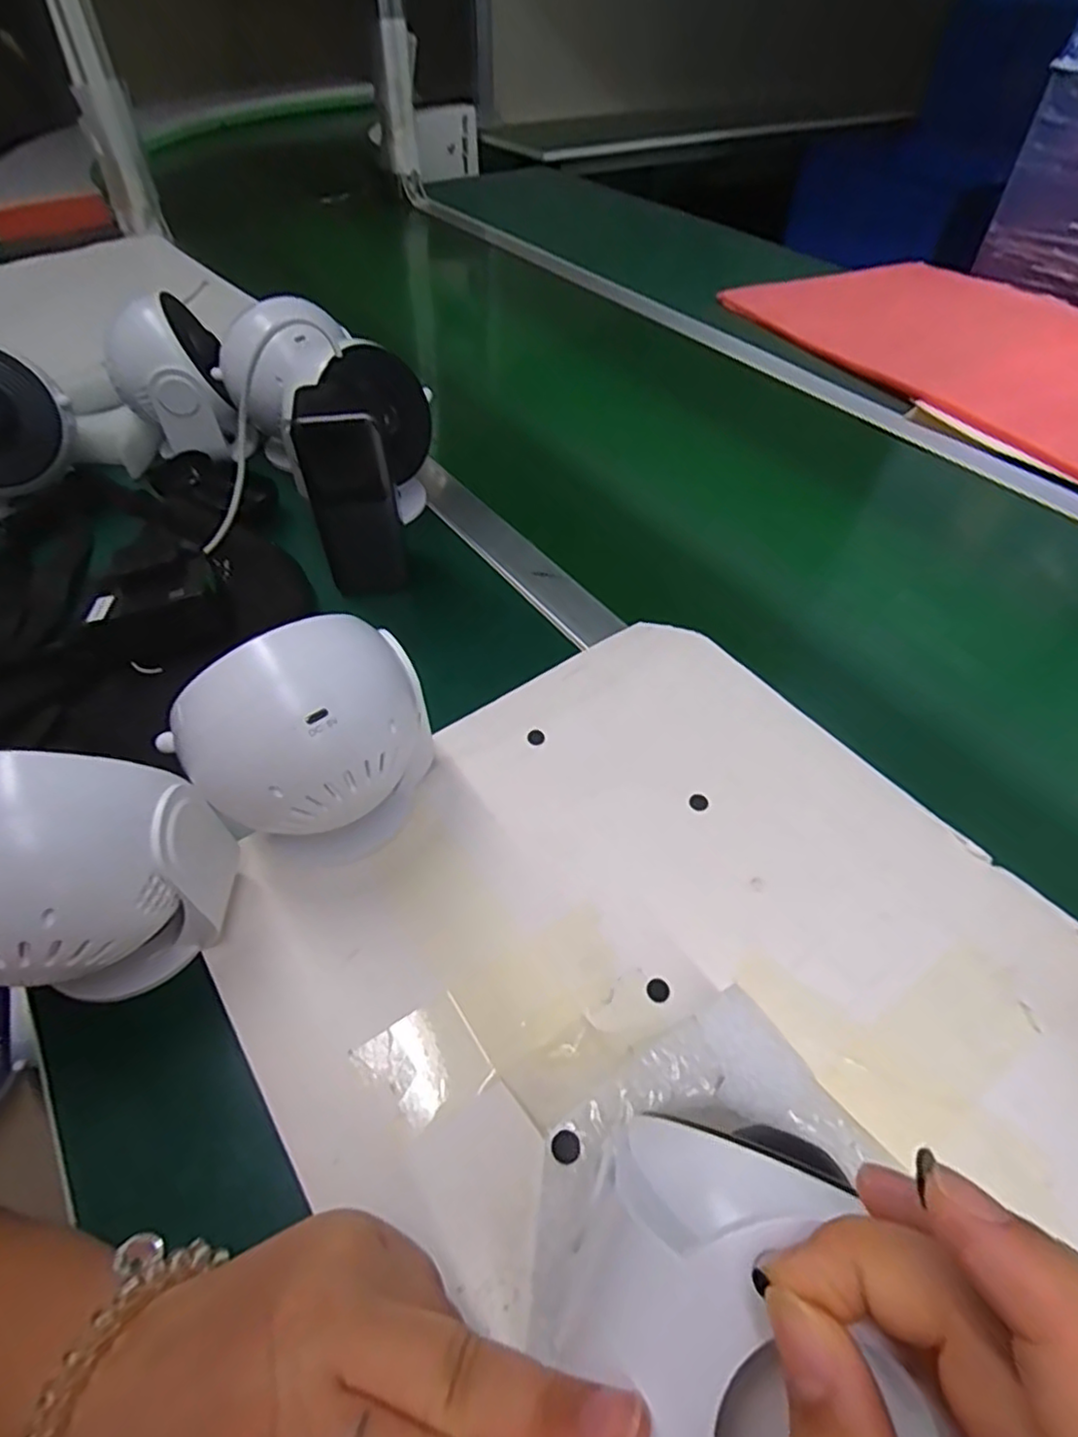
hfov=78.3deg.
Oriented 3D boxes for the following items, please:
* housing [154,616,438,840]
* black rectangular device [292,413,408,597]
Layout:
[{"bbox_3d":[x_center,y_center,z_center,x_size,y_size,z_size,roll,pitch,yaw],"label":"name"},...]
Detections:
[{"bbox_3d":[-0.103,0.018,0.319,0.109,0.123,0.070,-31,56,-25],"label":"housing"},{"bbox_3d":[-0.120,-0.135,0.440,0.053,0.129,0.015,-21,52,-18],"label":"black rectangular device"}]

